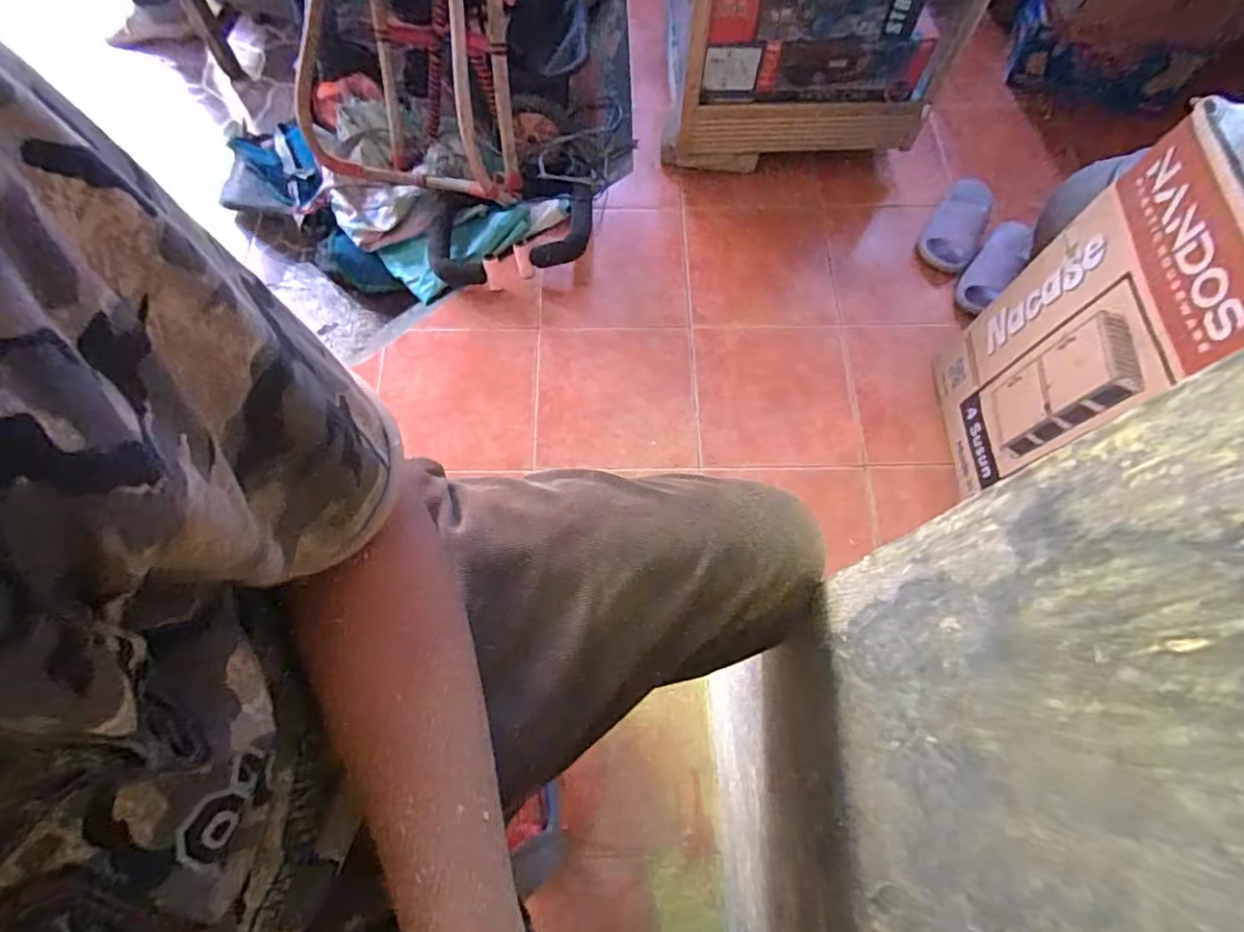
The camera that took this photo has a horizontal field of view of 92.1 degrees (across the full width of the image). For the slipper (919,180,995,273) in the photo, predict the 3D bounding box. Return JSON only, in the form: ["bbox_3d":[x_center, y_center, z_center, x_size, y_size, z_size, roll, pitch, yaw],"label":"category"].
[{"bbox_3d":[0.709,-0.510,1.272,0.111,0.059,0.222,29,71,10],"label":"slipper"}]

